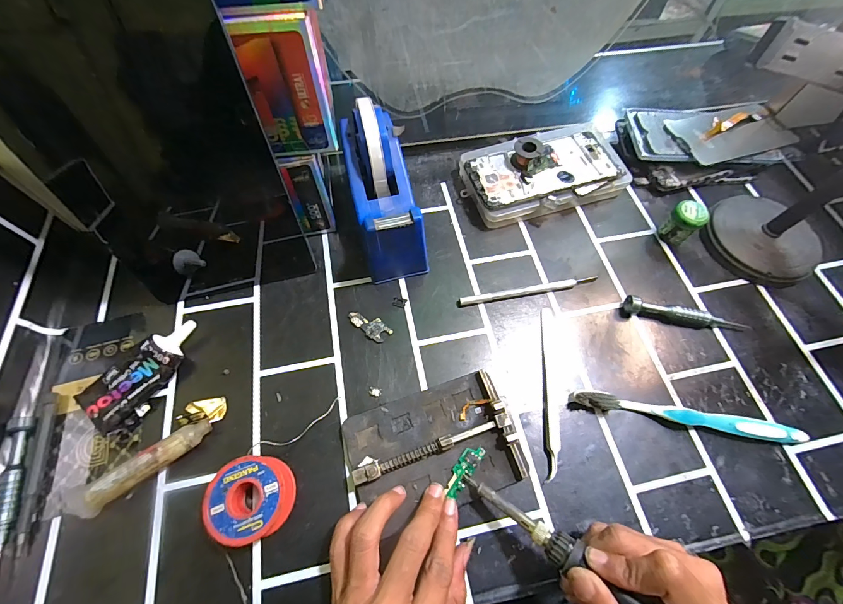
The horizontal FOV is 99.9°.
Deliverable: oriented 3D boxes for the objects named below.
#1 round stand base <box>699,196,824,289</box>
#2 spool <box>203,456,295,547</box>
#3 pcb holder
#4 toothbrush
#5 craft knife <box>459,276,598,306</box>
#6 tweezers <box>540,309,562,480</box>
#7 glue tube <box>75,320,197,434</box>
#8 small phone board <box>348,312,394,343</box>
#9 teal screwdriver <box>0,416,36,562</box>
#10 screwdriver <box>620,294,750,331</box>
[{"bbox_3d":[0.353,-0.066,0.369,0.095,0.035,0.104,0,63,-1],"label":"round stand base"},{"bbox_3d":[-0.122,0.141,0.256,0.053,0.028,0.052,0,63,-1],"label":"spool"},{"bbox_3d":[0.010,0.112,0.275,0.127,0.017,0.087,-17,65,-10],"label":"pcb holder"},{"bbox_3d":[0.219,0.095,0.293,0.183,0.015,0.015,9,63,4],"label":"toothbrush"},{"bbox_3d":[0.105,-0.011,0.347,0.137,0.008,0.008,-10,63,-6],"label":"craft knife"},{"bbox_3d":[0.112,0.072,0.307,0.011,0.006,0.146,6,63,2],"label":"tweezers"},{"bbox_3d":[-0.229,0.058,0.297,0.042,0.026,0.094,41,69,18],"label":"glue tube"},{"bbox_3d":[-0.048,0.020,0.330,0.042,0.004,0.020,39,68,17],"label":"small phone board"},{"bbox_3d":[-0.297,0.140,0.256,0.016,0.016,0.110,-13,64,-8],"label":"teal screwdriver"},{"bbox_3d":[0.251,0.013,0.335,0.111,0.018,0.019,9,63,3],"label":"screwdriver"}]

